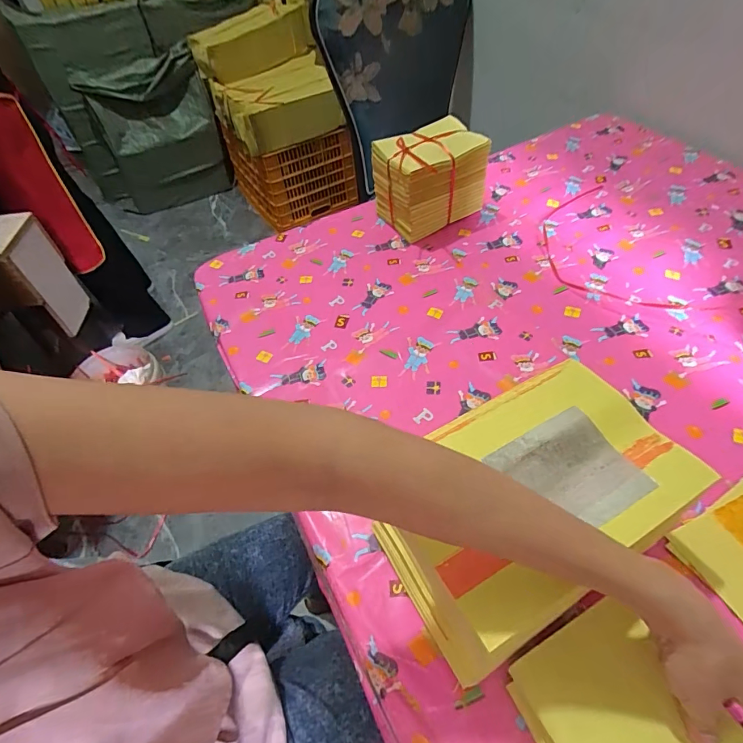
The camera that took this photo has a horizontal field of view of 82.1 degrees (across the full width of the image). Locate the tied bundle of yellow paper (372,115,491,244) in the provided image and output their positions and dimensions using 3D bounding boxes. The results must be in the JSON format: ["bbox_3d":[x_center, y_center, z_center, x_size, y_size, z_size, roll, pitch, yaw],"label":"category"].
[{"bbox_3d":[0.100,-0.336,0.750,0.166,0.136,0.119,-27,56,-14],"label":"tied bundle of yellow paper"}]

